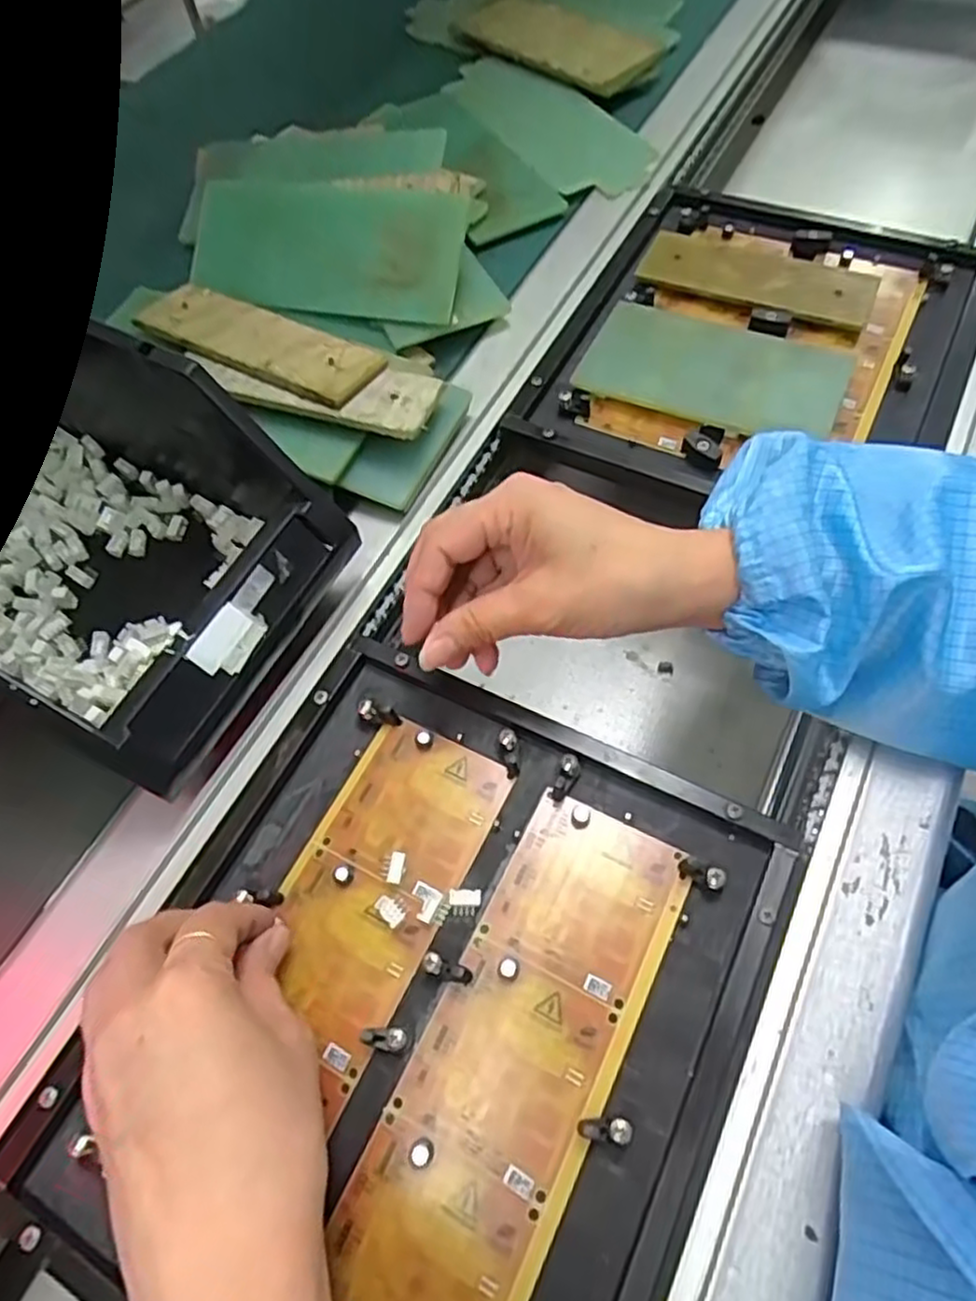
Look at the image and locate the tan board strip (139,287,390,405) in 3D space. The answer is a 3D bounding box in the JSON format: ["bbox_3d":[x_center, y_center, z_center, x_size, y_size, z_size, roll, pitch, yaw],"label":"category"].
[{"bbox_3d":[-0.134,-0.180,0.423,0.144,0.006,0.050,25,62,13],"label":"tan board strip"}]

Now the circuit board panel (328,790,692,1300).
[{"bbox_3d":[0.012,0.158,0.287,0.071,0.006,0.200,25,67,15],"label":"circuit board panel"}]

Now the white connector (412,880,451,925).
[{"bbox_3d":[-0.026,0.109,0.313,0.019,0.007,0.013,28,65,18],"label":"white connector"}]

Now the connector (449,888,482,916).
[{"bbox_3d":[-0.010,0.108,0.313,0.014,0.007,0.011,-3,59,1],"label":"connector"}]

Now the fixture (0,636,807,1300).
[{"bbox_3d":[-0.026,0.145,0.294,0.231,0.020,0.261,25,67,15],"label":"fixture"}]

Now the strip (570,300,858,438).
[{"bbox_3d":[0.141,-0.179,0.456,0.156,0.009,0.089,20,62,14],"label":"strip"}]

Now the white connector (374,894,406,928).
[{"bbox_3d":[-0.041,0.111,0.314,0.011,0.006,0.014,-39,65,-19],"label":"white connector"}]

